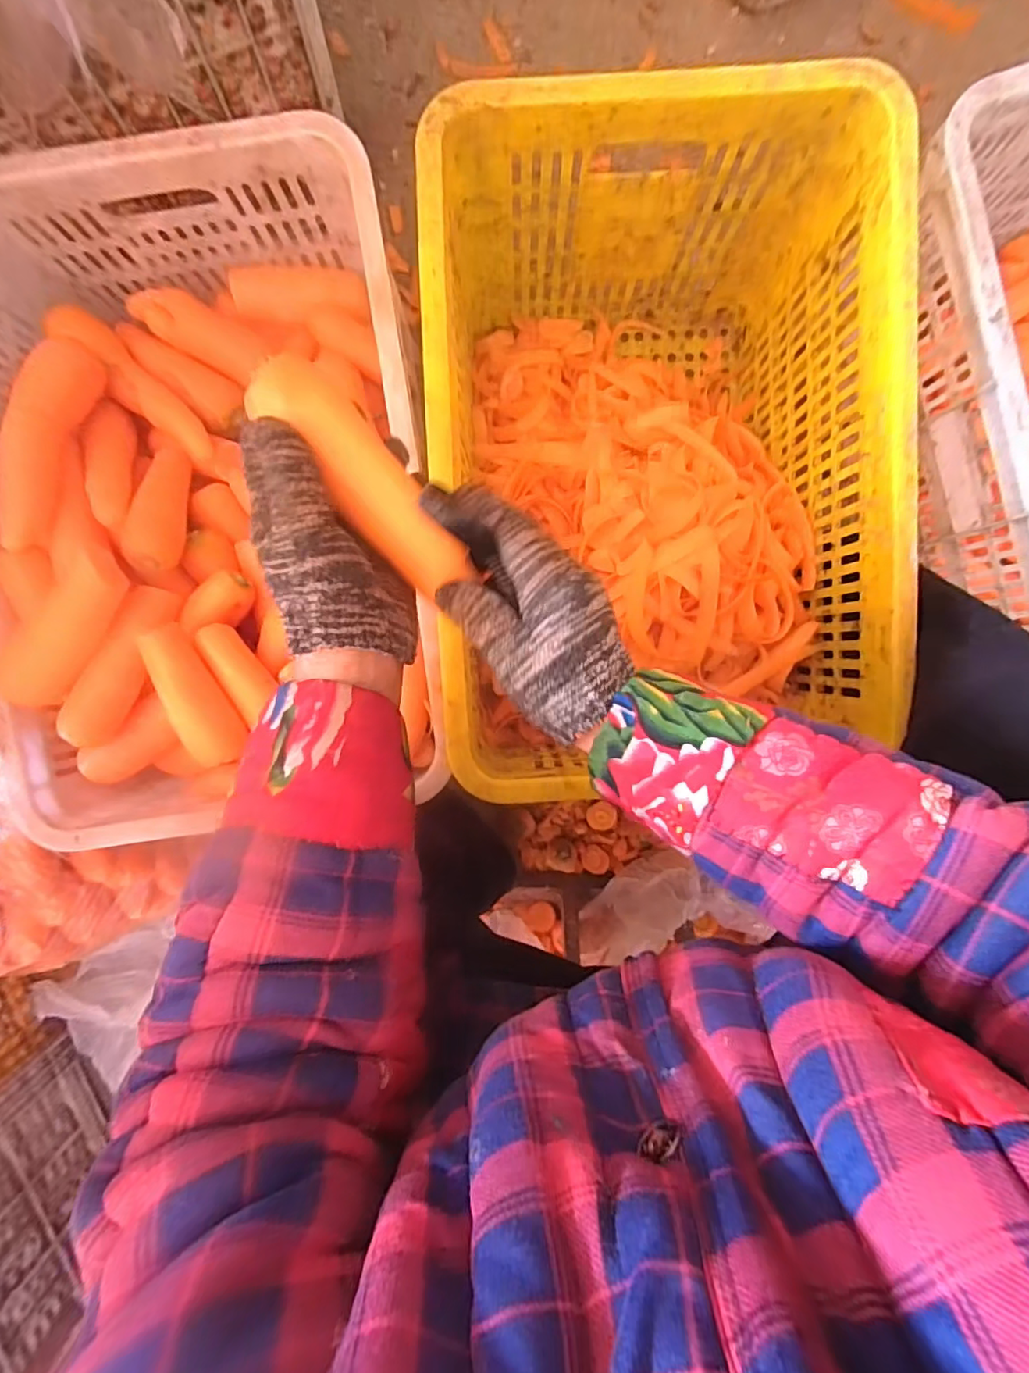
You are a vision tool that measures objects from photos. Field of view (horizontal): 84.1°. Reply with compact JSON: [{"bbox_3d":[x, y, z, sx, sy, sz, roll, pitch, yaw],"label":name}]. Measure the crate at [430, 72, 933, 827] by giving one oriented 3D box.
[{"bbox_3d":[0.116,-0.210,0.565,0.362,0.288,0.479,-3,93,0],"label":"crate"}]

